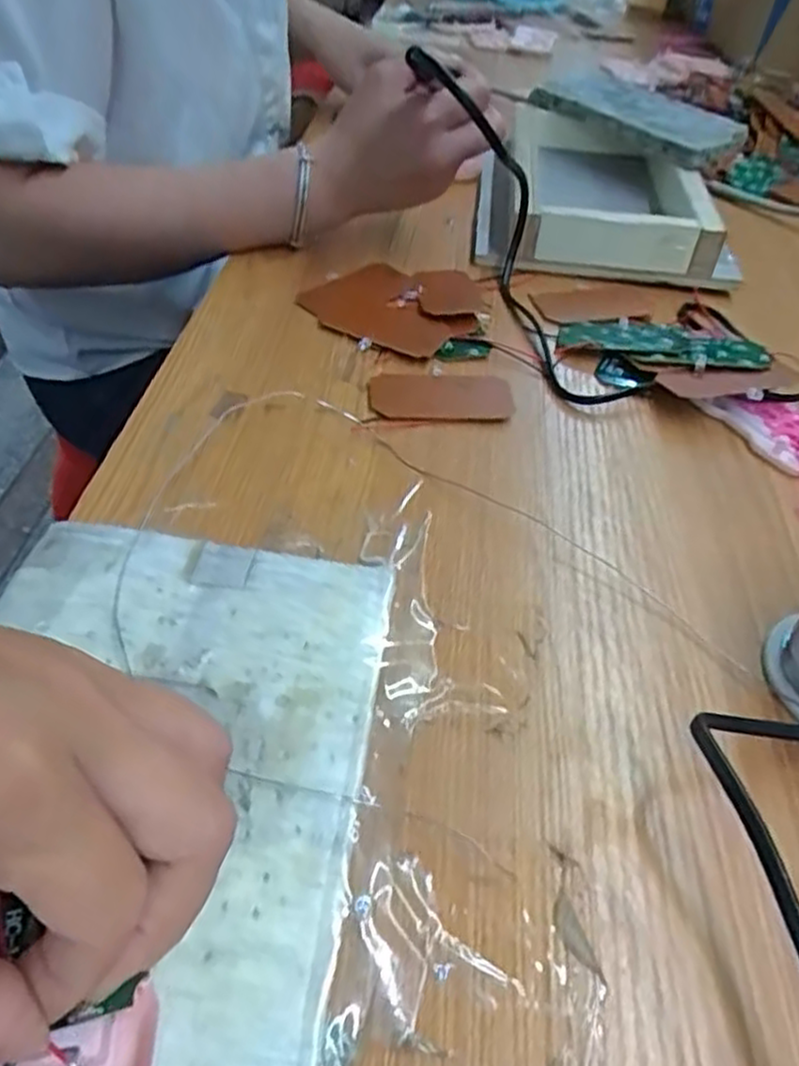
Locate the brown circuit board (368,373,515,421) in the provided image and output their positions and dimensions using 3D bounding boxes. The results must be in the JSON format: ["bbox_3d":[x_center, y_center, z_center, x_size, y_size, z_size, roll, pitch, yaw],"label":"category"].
[{"bbox_3d":[0.022,-0.073,0.390,0.075,0.004,0.039,0,46,-6],"label":"brown circuit board"}]

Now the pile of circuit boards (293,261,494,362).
[{"bbox_3d":[-0.002,-0.140,0.445,0.107,0.008,0.103,4,45,-2],"label":"pile of circuit boards"}]

